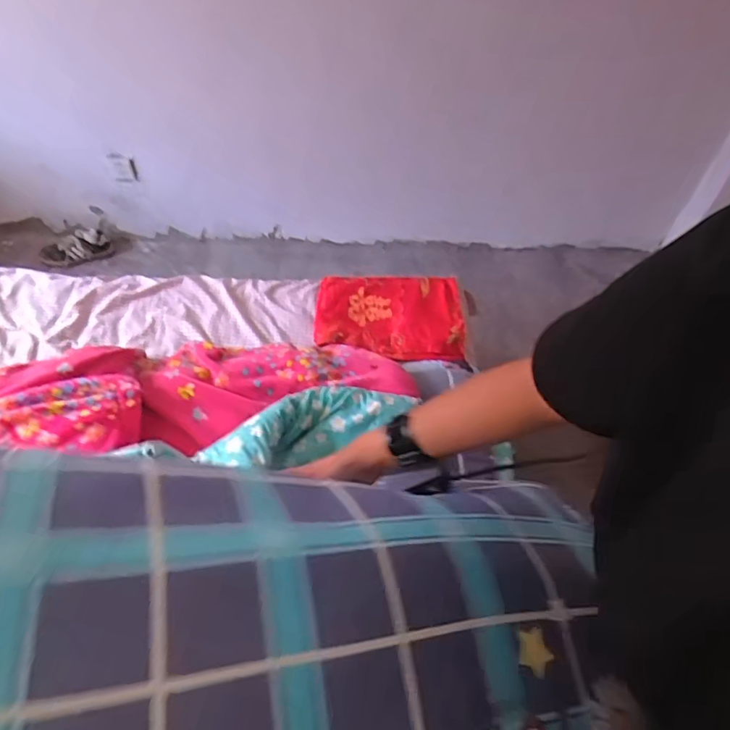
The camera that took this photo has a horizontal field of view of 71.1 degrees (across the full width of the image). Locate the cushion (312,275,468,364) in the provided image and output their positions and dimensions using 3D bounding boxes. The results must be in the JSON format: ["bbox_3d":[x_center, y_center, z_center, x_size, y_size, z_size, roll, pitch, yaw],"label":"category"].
[{"bbox_3d":[0.064,-0.127,1.263,0.360,0.057,0.233,0,51,-5],"label":"cushion"}]

